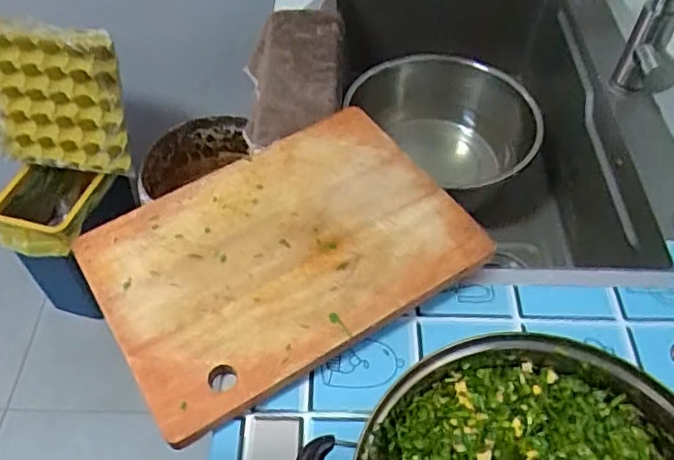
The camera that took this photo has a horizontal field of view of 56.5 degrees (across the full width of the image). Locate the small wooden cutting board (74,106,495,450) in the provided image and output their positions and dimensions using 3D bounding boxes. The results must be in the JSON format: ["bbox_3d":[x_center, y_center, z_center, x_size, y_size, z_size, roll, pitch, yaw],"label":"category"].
[{"bbox_3d":[-0.056,0.017,0.636,0.355,0.021,0.252,-28,56,-19],"label":"small wooden cutting board"}]

